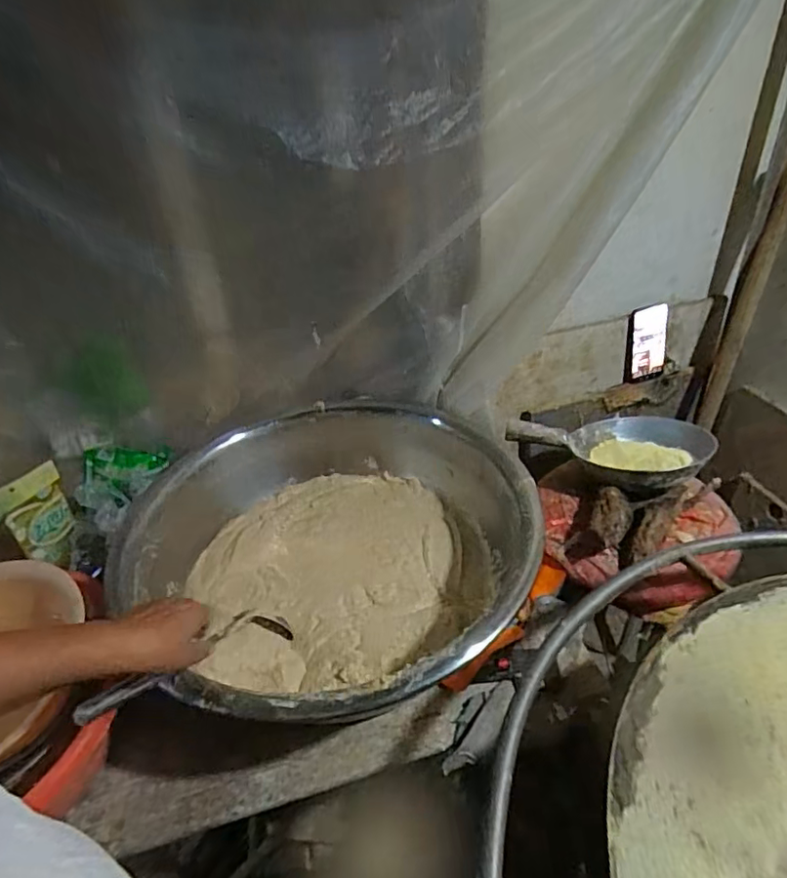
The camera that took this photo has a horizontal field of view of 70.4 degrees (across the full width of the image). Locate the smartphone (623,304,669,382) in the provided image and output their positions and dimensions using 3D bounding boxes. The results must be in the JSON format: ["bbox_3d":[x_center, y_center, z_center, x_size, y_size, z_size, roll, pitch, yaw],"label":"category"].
[{"bbox_3d":[0.509,-0.189,1.126,0.089,0.155,0.015,-9,25,-6],"label":"smartphone"}]

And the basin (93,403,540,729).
[{"bbox_3d":[-0.078,0.155,0.861,0.577,0.159,0.575,-3,35,2],"label":"basin"}]

